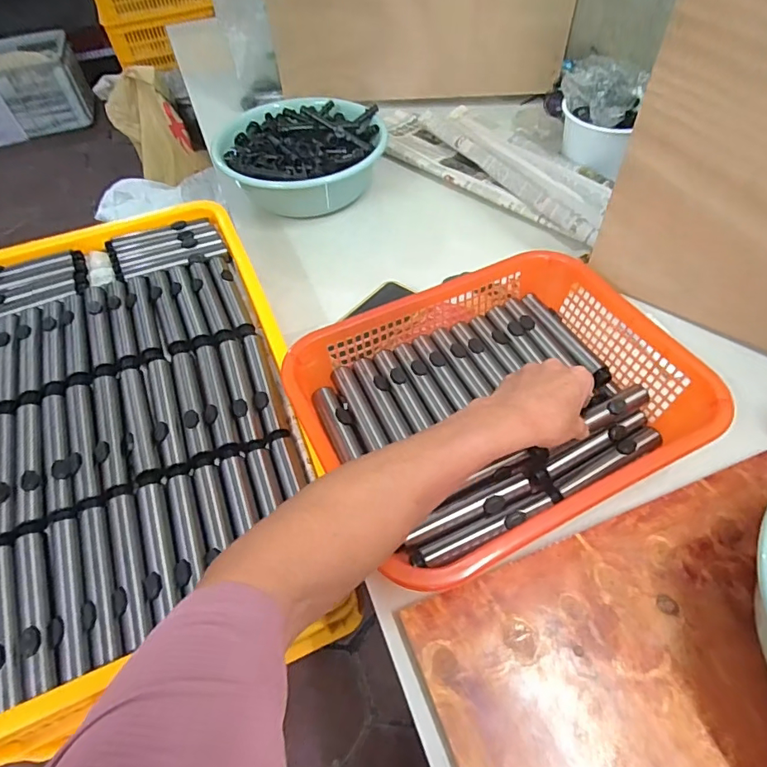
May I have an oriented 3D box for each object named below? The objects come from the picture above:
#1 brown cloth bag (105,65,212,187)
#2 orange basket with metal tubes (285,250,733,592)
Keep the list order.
[{"bbox_3d":[-0.734,-0.815,1.580,0.324,0.287,0.156,37,63,26],"label":"brown cloth bag"},{"bbox_3d":[0.116,0.012,0.527,0.393,0.087,0.291,-21,59,-15],"label":"orange basket with metal tubes"}]

